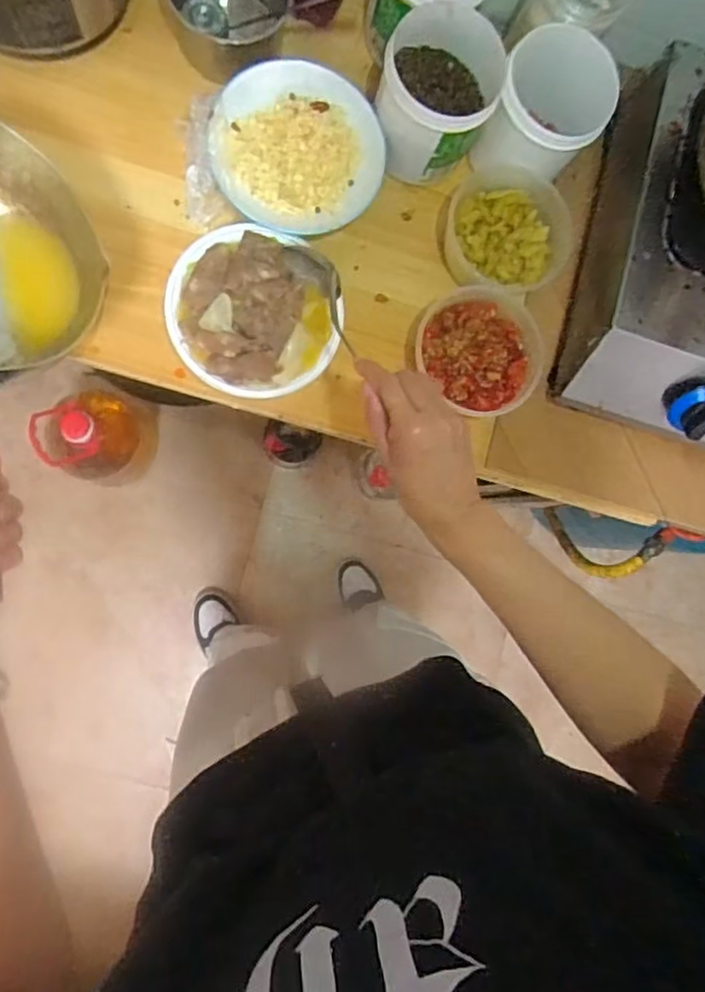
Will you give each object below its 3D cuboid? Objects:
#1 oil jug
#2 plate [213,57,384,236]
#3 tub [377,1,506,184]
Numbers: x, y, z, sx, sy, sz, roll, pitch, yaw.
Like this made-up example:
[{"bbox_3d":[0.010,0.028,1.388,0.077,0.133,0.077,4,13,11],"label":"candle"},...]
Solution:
[{"bbox_3d":[-0.440,-0.110,1.177,0.144,0.312,0.166,11,86,-9],"label":"oil jug"},{"bbox_3d":[-0.055,-0.340,0.662,0.166,0.034,0.159,-4,88,-9],"label":"plate"},{"bbox_3d":[0.078,-0.387,0.652,0.104,0.103,0.113,0,87,-9],"label":"tub"}]

